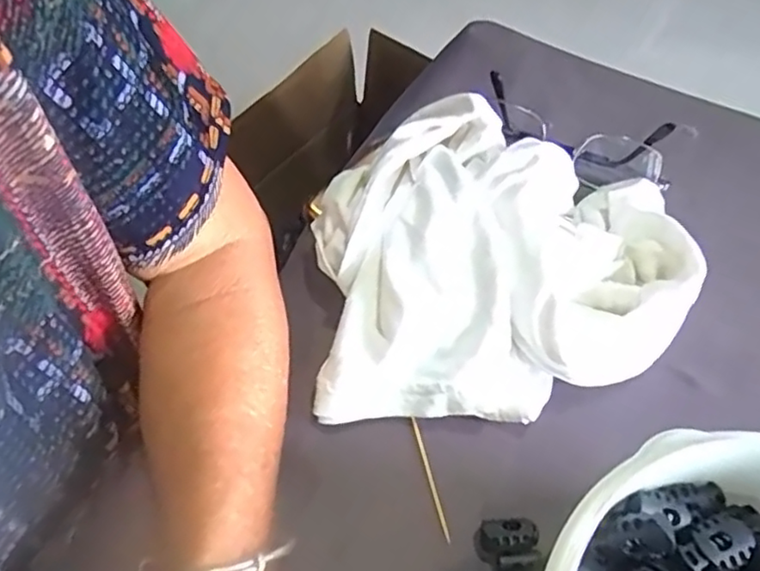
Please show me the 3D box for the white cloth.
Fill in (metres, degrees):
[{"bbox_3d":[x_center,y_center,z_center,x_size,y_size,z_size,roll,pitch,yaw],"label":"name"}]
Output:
[{"bbox_3d":[0.062,-0.013,0.318,0.186,0.071,0.143,-1,56,0],"label":"white cloth"}]

